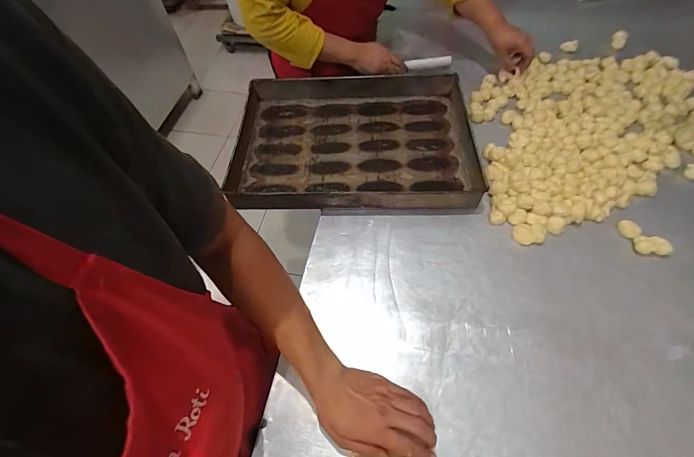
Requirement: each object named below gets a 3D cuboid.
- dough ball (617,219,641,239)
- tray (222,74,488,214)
[{"bbox_3d":[0.520,0.000,0.636,0.026,0.016,0.035,-27,60,-13],"label":"dough ball"},{"bbox_3d":[0.009,-0.210,0.776,0.520,0.050,0.397,0,58,4],"label":"tray"}]

